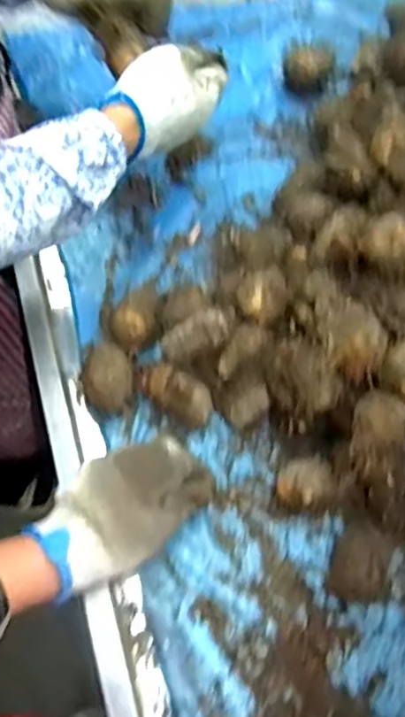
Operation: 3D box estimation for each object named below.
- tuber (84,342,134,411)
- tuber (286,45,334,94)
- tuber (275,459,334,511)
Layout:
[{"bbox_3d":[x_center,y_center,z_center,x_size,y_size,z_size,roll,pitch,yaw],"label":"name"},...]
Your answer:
[{"bbox_3d":[-0.081,0.019,0.556,0.043,0.041,0.054,-2,66,-4],"label":"tuber"},{"bbox_3d":[0.120,-0.325,0.727,0.051,0.036,0.051,12,66,3],"label":"tuber"},{"bbox_3d":[0.085,0.106,0.528,0.049,0.038,0.040,-8,67,-6],"label":"tuber"}]

